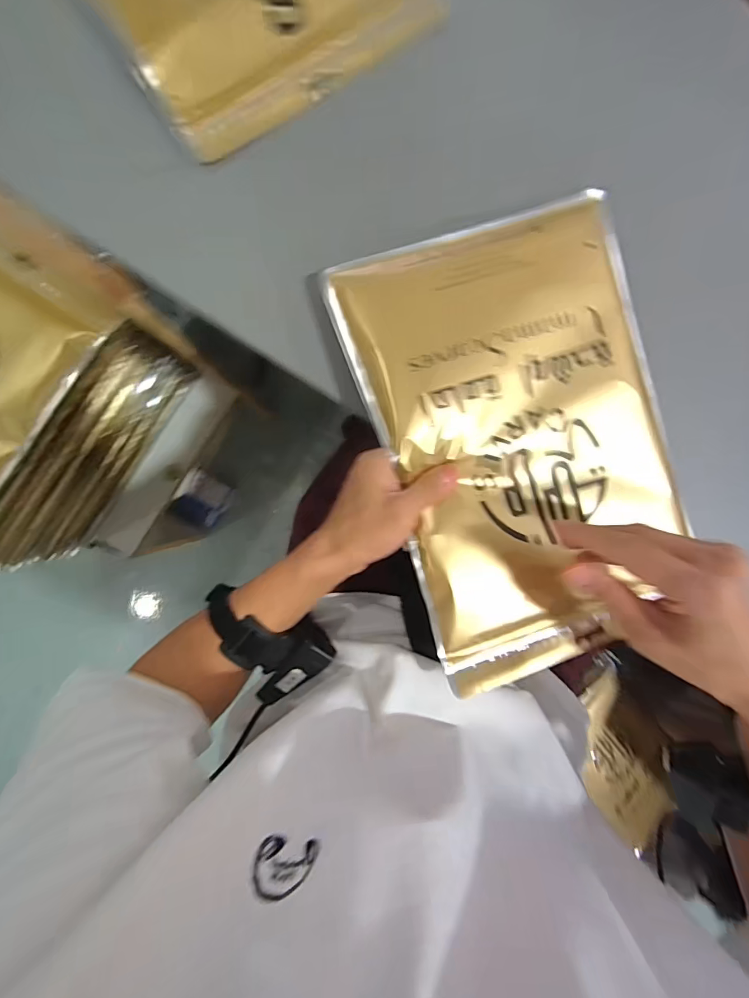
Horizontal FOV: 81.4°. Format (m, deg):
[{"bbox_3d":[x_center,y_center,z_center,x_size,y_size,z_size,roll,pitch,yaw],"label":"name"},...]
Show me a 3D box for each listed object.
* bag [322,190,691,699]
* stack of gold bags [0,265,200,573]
[{"bbox_3d":[0.126,-0.044,0.353,0.232,0.031,0.351,-17,92,0],"label":"bag"},{"bbox_3d":[-0.480,-0.119,0.586,0.230,0.249,0.343,34,91,-1],"label":"stack of gold bags"}]

